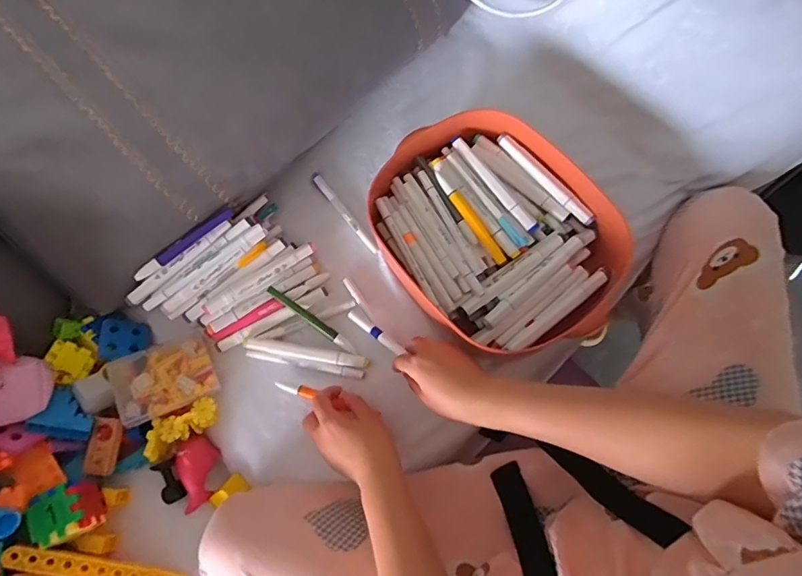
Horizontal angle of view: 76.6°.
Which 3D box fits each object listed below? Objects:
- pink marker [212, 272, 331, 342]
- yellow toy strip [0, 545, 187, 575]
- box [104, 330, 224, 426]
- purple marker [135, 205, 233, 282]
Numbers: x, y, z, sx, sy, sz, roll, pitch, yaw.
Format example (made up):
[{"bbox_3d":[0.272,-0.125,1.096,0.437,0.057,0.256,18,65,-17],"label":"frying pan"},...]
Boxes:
[{"bbox_3d":[-0.158,0.024,0.625,0.158,0.021,0.016,-31,77,-8],"label":"pink marker"},{"bbox_3d":[-0.311,0.294,0.528,0.176,0.015,0.021,23,75,-18],"label":"yellow toy strip"},{"bbox_3d":[-0.277,0.104,0.594,0.103,0.030,0.081,-26,77,-7],"label":"box"},{"bbox_3d":[-0.253,-0.051,0.589,0.130,0.012,0.012,-38,78,-9],"label":"purple marker"}]

